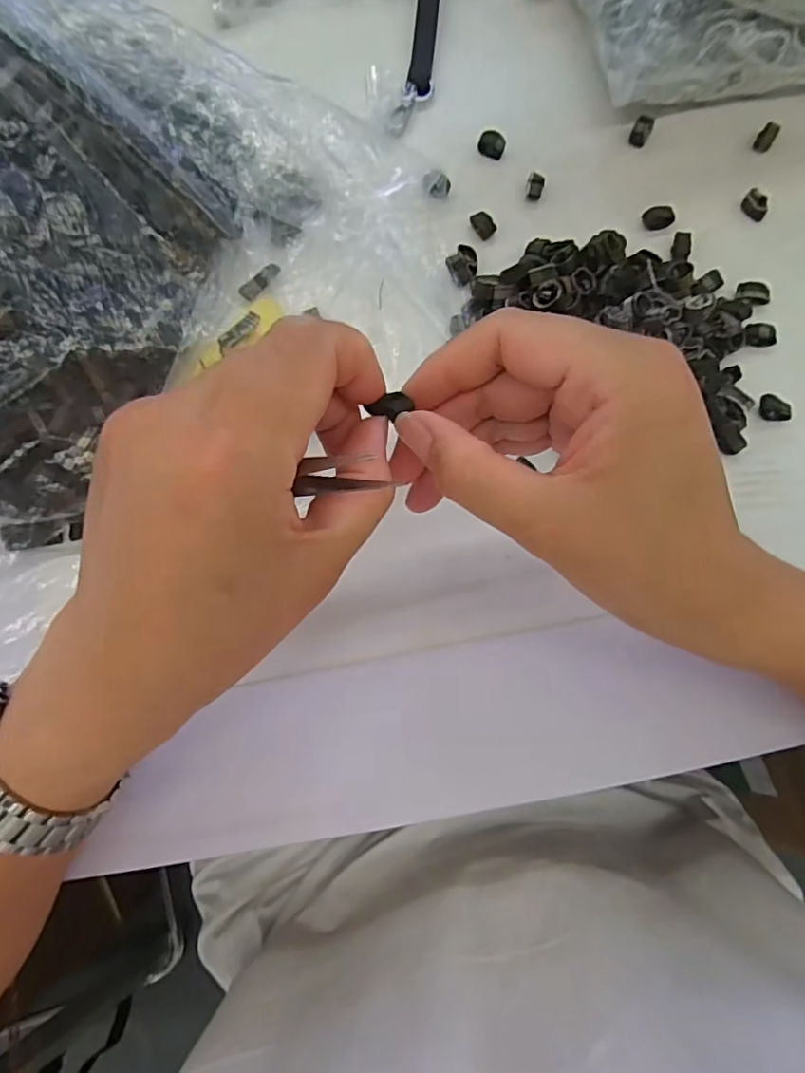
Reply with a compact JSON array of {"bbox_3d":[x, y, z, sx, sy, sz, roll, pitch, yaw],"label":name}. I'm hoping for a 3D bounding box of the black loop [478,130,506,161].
[{"bbox_3d":[0.059,-0.258,0.367,0.017,0.011,0.010,16,77,4],"label":"black loop"}]

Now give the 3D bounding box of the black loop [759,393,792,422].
[{"bbox_3d":[0.208,-0.073,0.309,0.016,0.004,0.015,-4,76,-1],"label":"black loop"}]

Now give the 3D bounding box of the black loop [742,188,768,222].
[{"bbox_3d":[0.223,-0.209,0.350,0.017,0.010,0.011,39,79,9],"label":"black loop"}]

